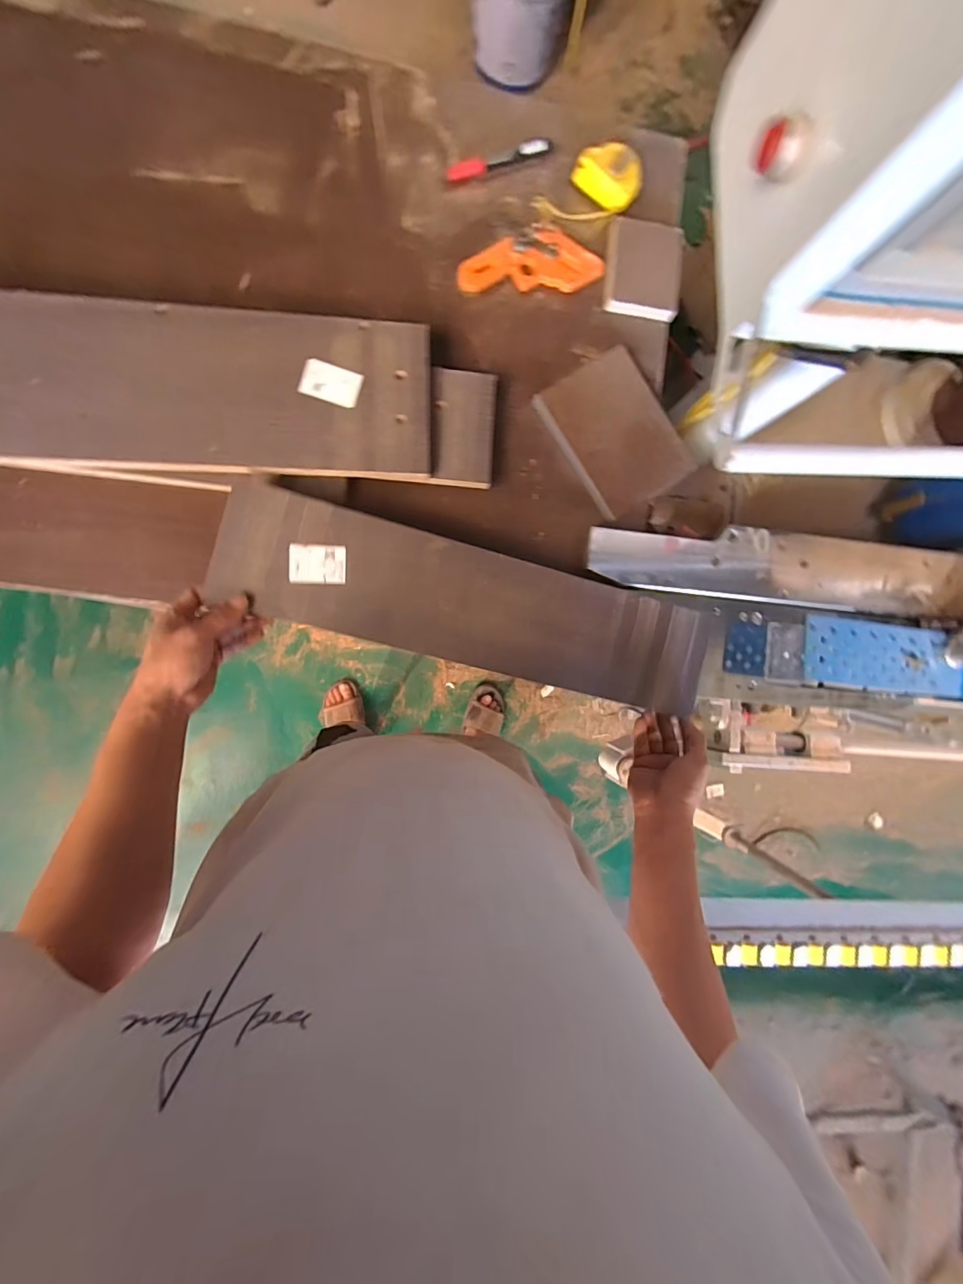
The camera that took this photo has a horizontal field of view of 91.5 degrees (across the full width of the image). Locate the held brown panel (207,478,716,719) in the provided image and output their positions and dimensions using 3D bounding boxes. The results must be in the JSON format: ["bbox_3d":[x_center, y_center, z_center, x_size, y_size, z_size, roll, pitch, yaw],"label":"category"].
[{"bbox_3d":[0.002,-0.042,0.553,0.590,0.018,0.135,15,86,-9],"label":"held brown panel"}]

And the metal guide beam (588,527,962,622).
[{"bbox_3d":[0.429,-0.097,0.641,0.587,0.055,0.091,5,88,-7],"label":"metal guide beam"}]

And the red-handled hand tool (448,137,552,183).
[{"bbox_3d":[0.023,-0.632,0.613,0.142,0.019,0.021,-21,91,-7],"label":"red-handled hand tool"}]

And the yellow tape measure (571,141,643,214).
[{"bbox_3d":[0.171,-0.622,0.626,0.087,0.032,0.066,28,84,-6],"label":"yellow tape measure"}]

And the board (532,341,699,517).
[{"bbox_3d":[0.176,-0.271,0.618,0.144,0.035,0.184,-31,92,-8],"label":"board"}]

